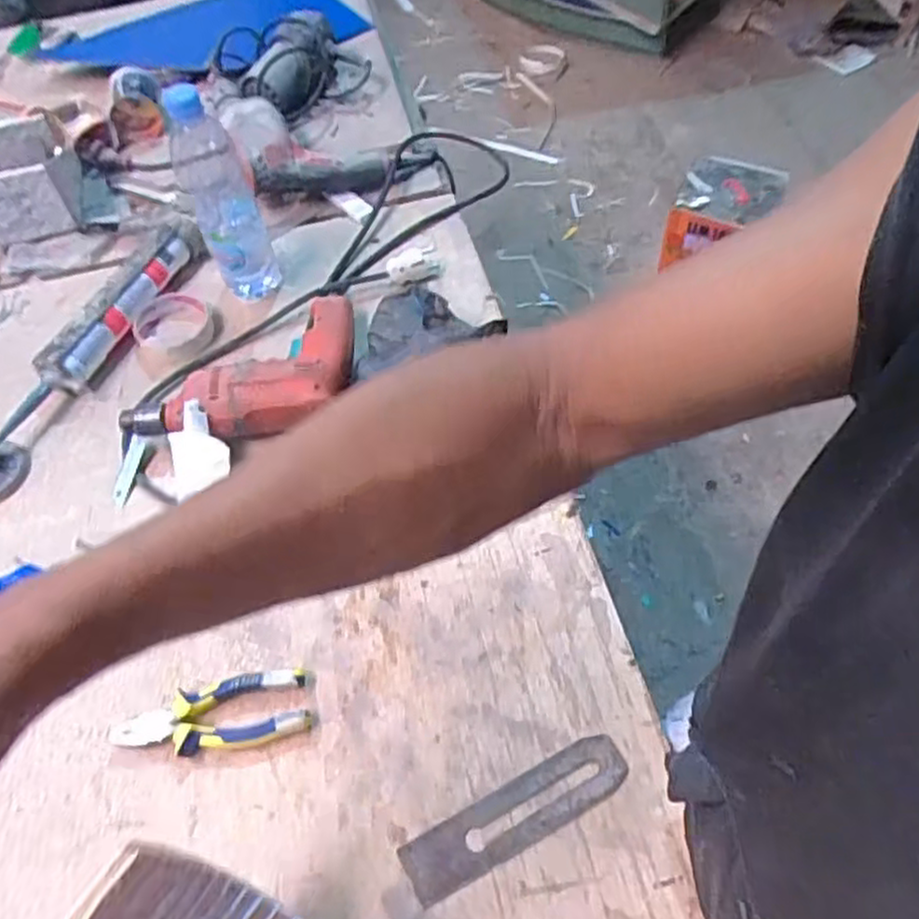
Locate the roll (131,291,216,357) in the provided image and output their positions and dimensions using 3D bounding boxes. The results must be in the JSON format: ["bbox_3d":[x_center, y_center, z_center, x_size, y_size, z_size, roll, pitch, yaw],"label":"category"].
[{"bbox_3d":[-0.322,-0.152,0.835,0.082,0.027,0.081,-1,56,2],"label":"roll"}]

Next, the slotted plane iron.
[{"bbox_3d":[0.045,0.270,0.565,0.180,0.005,0.045,-27,64,-12],"label":"slotted plane iron"}]

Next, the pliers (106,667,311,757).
[{"bbox_3d":[-0.204,0.210,0.608,0.158,0.024,0.056,-7,56,-2],"label":"pliers"}]

